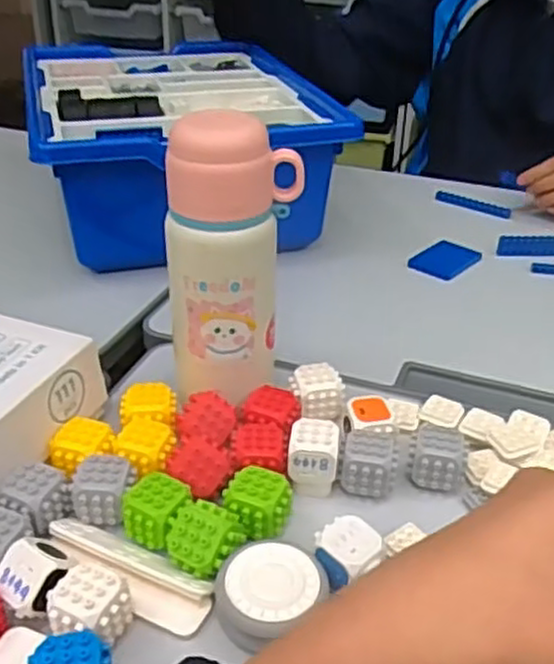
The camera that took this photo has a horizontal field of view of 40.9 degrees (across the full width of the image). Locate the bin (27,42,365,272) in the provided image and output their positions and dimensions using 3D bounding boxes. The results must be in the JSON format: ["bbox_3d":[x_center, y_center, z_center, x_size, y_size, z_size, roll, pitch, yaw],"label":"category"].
[{"bbox_3d":[-0.119,-0.210,0.854,0.297,0.151,0.419,-8,33,-14],"label":"bin"}]

